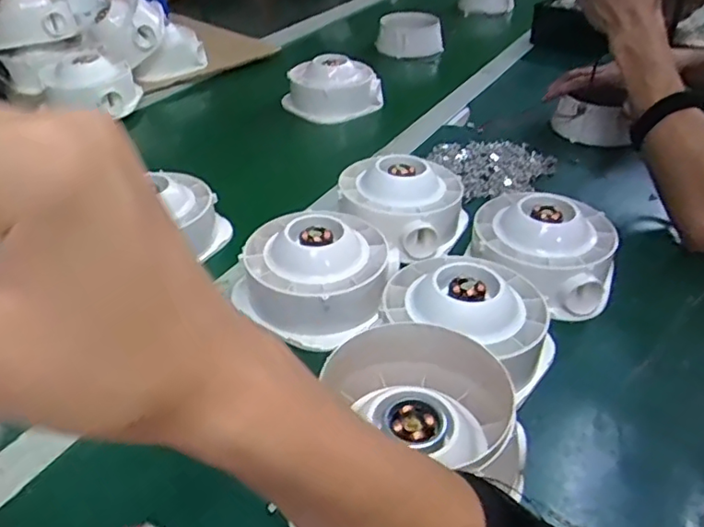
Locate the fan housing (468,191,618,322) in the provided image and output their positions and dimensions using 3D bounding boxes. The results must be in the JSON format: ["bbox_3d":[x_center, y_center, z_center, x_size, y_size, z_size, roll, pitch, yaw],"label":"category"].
[{"bbox_3d":[0.181,-0.018,0.580,0.134,0.066,0.135,10,38,13],"label":"fan housing"}]

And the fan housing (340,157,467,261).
[{"bbox_3d":[0.052,-0.062,0.629,0.129,0.062,0.118,4,37,5],"label":"fan housing"}]

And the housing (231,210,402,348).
[{"bbox_3d":[-0.035,0.008,0.557,0.117,0.084,0.121,0,37,0],"label":"housing"}]

